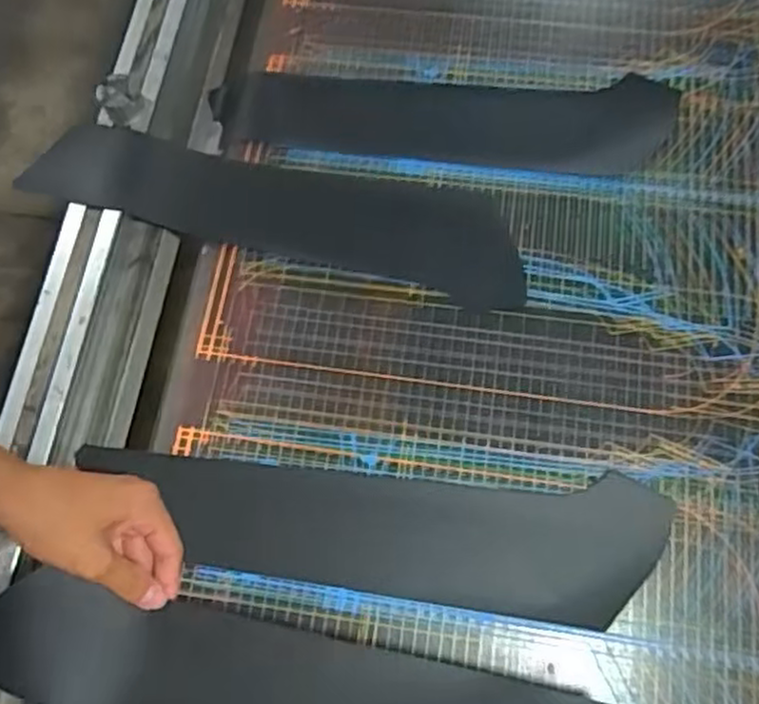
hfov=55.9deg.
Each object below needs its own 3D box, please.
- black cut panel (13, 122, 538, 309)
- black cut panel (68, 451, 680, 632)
[{"bbox_3d":[-0.085,-0.133,0.645,0.431,0.054,0.096,12,71,7],"label":"black cut panel"},{"bbox_3d":[-0.005,0.145,0.564,0.439,0.018,0.109,1,70,5],"label":"black cut panel"}]

